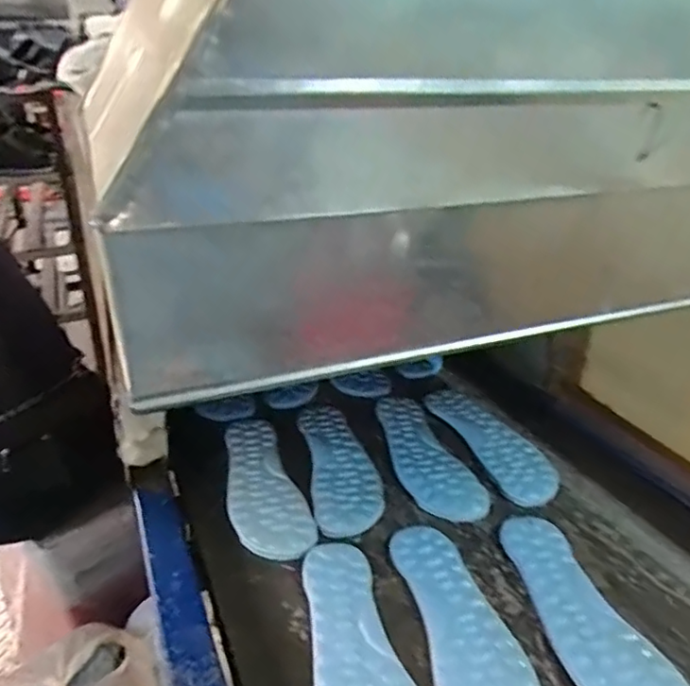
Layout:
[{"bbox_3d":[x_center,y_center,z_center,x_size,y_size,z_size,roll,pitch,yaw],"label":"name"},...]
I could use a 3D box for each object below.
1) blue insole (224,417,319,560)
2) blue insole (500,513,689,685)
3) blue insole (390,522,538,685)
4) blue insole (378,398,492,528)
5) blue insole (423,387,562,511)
[{"bbox_3d":[-0.097,0.154,0.693,0.079,0.005,0.240,-9,28,-18],"label":"blue insole"},{"bbox_3d":[0.206,0.236,0.529,0.074,0.012,0.239,-6,27,-14],"label":"blue insole"},{"bbox_3d":[0.100,0.240,0.519,0.077,0.007,0.236,-4,27,-8],"label":"blue insole"},{"bbox_3d":[0.089,0.127,0.745,0.080,0.009,0.244,-7,27,-14],"label":"blue insole"},{"bbox_3d":[0.178,0.117,0.764,0.081,0.013,0.230,-11,29,-22],"label":"blue insole"}]

